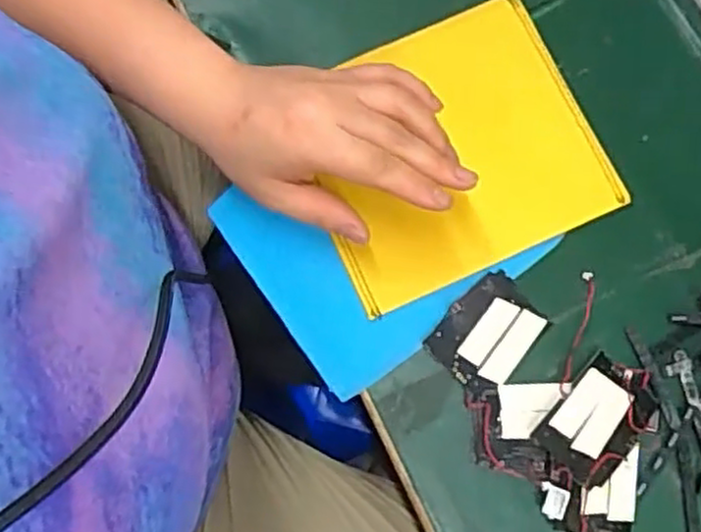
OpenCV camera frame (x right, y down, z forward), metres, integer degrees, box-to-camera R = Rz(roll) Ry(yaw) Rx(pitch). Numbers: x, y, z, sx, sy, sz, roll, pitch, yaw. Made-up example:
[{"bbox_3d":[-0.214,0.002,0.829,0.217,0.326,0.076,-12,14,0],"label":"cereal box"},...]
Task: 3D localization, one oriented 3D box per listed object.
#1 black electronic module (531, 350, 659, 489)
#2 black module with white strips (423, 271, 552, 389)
[{"bbox_3d":[0.139,0.085,0.414,0.046,0.006,0.068,41,81,10],"label":"black electronic module"},{"bbox_3d":[0.080,0.038,0.427,0.050,0.004,0.062,39,81,9],"label":"black module with white strips"}]

